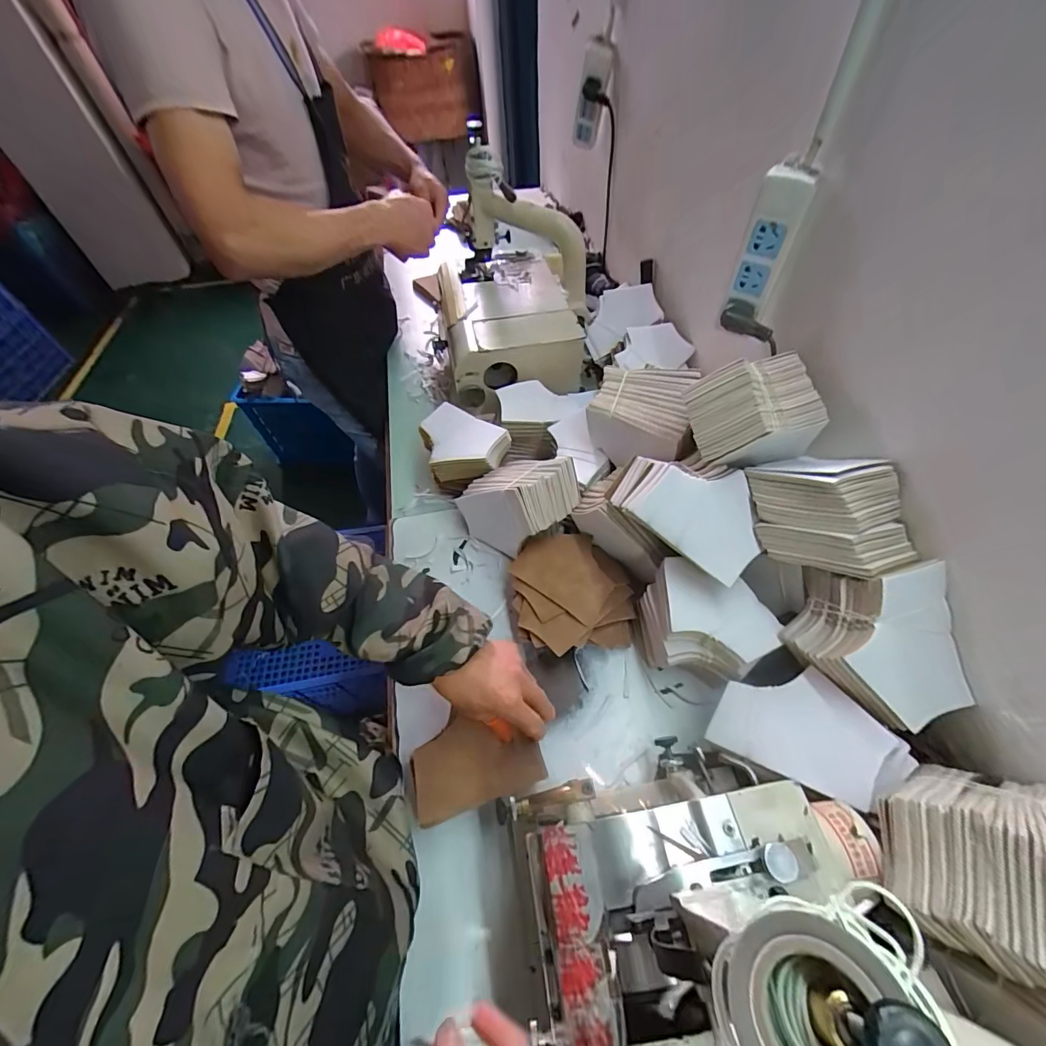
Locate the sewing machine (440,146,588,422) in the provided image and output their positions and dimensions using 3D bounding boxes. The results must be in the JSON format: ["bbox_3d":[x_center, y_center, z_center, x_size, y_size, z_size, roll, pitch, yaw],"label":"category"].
[{"bbox_3d":[-0.012,-0.404,0.744,0.265,0.264,0.329,-8,54,-2],"label":"sewing machine"}]

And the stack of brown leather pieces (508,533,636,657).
[{"bbox_3d":[0.060,0.086,0.574,0.143,0.048,0.151,-11,54,-4],"label":"stack of brown leather pieces"}]

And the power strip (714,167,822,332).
[{"bbox_3d":[0.272,-0.308,0.501,0.049,0.141,0.029,14,56,13],"label":"power strip"}]

